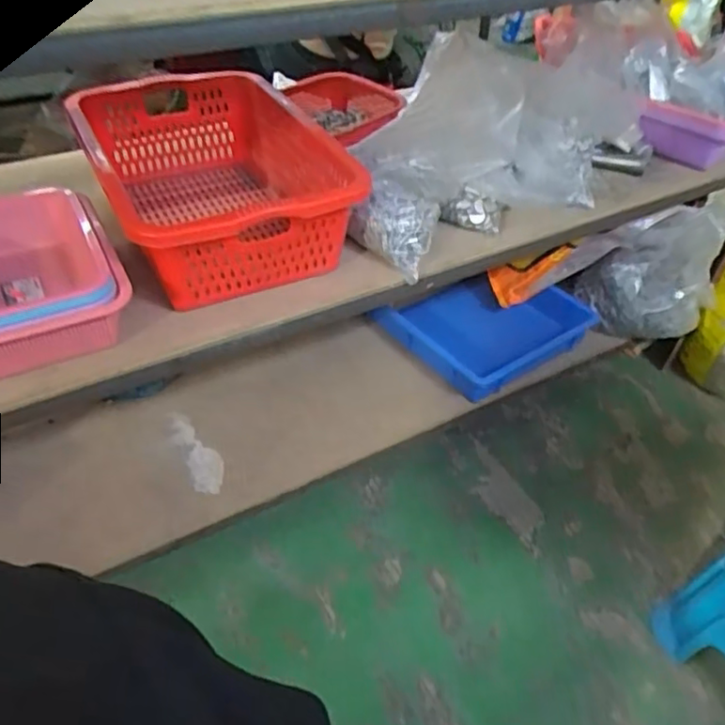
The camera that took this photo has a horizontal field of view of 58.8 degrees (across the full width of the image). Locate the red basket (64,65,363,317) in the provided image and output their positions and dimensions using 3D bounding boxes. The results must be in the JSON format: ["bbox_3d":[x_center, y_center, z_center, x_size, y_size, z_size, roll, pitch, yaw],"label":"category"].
[{"bbox_3d":[-0.207,-0.252,0.906,0.315,0.152,0.447,-17,48,-21],"label":"red basket"}]

